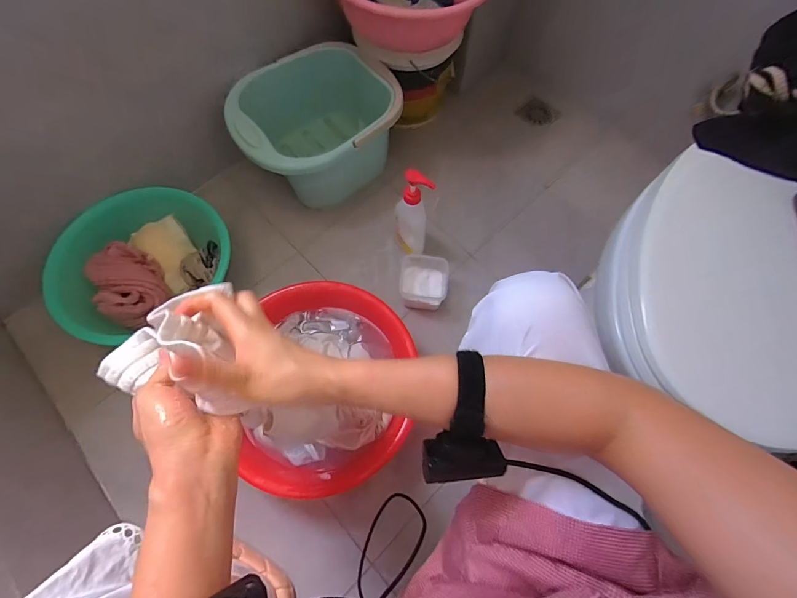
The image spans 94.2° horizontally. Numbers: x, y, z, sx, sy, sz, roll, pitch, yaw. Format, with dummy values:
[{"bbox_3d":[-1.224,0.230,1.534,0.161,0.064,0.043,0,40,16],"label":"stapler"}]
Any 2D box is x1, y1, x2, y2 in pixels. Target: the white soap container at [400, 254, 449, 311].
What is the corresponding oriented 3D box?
[{"bbox_3d":[0.057,-0.036,0.840,0.104,0.092,0.105,0,69,0],"label":"white soap container"}]

